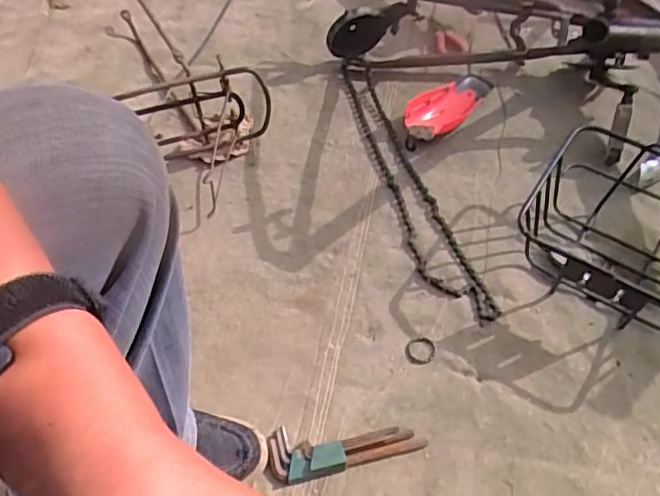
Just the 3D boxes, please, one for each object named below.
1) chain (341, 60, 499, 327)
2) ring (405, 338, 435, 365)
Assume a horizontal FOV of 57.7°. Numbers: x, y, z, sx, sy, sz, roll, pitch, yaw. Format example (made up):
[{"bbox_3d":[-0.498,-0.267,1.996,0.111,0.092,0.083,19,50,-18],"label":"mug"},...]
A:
[{"bbox_3d":[0.109,-0.105,0.926,0.074,0.029,0.537,-18,61,-8],"label":"chain"},{"bbox_3d":[0.116,0.132,0.771,0.038,0.004,0.037,1,54,-1],"label":"ring"}]

